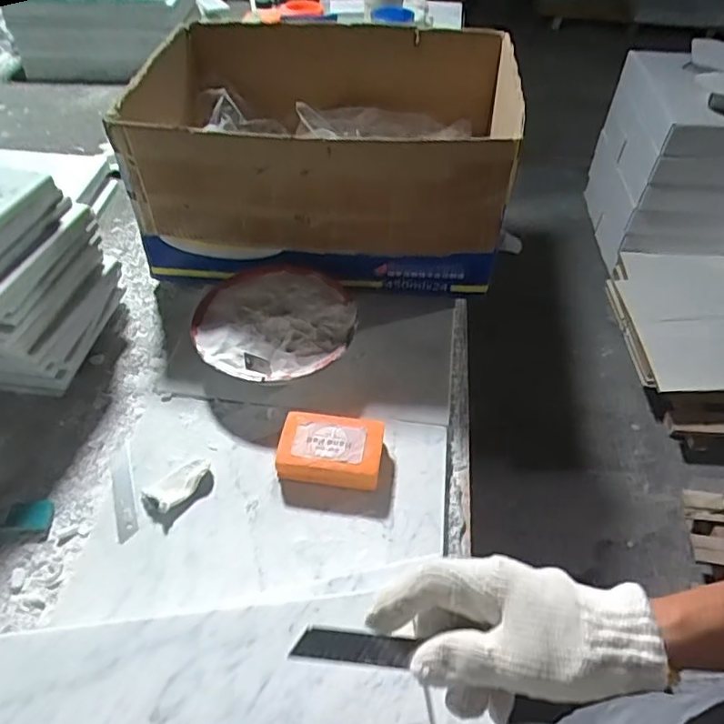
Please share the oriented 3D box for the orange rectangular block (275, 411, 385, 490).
[{"bbox_3d":[-0.028,0.081,0.553,0.092,0.033,0.058,6,50,6],"label":"orange rectangular block"}]

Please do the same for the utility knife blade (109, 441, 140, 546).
[{"bbox_3d":[-0.220,0.114,0.546,0.020,0.004,0.104,-17,51,-13],"label":"utility knife blade"}]

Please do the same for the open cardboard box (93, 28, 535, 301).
[{"bbox_3d":[-0.042,-0.269,0.733,0.396,0.182,0.314,2,49,3],"label":"open cardboard box"}]

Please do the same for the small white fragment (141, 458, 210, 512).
[{"bbox_3d":[-0.165,0.111,0.538,0.064,0.009,0.031,-36,57,-26],"label":"small white fragment"}]

